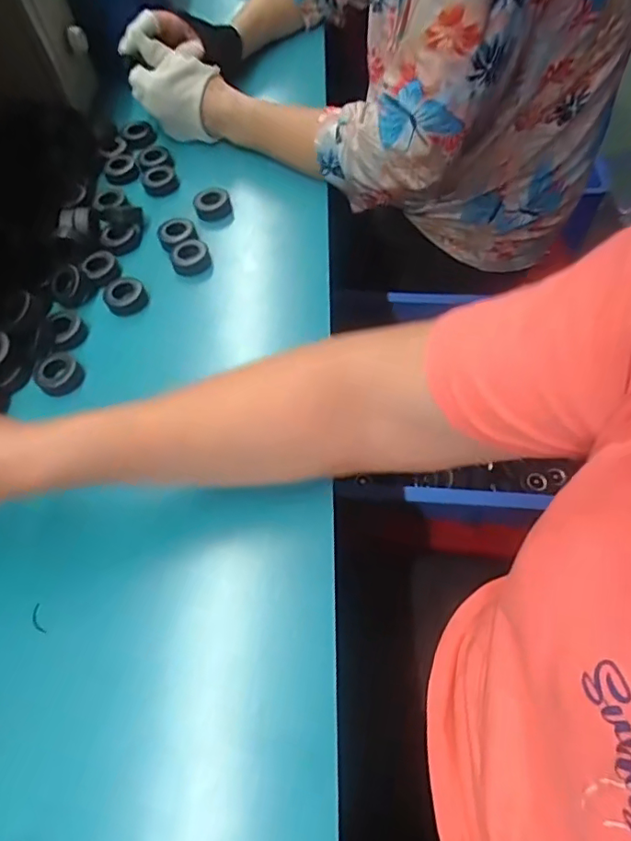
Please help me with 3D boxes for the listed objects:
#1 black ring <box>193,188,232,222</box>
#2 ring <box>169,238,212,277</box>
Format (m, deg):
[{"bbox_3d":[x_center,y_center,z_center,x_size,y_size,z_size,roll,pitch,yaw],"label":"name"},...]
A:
[{"bbox_3d":[-0.107,-0.224,0.551,0.036,0.017,0.036,-1,58,1],"label":"black ring"},{"bbox_3d":[-0.122,-0.157,0.517,0.036,0.021,0.036,-1,58,1],"label":"ring"}]

